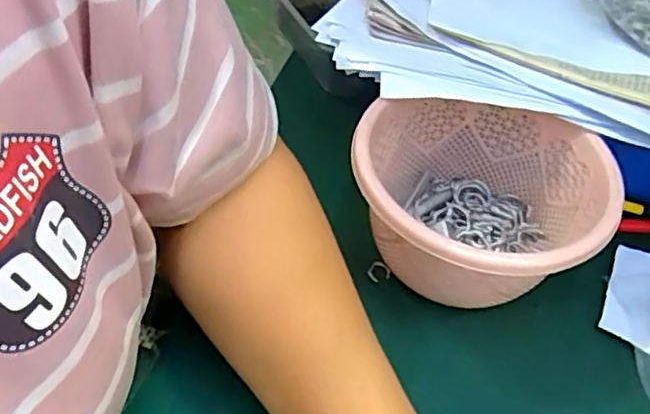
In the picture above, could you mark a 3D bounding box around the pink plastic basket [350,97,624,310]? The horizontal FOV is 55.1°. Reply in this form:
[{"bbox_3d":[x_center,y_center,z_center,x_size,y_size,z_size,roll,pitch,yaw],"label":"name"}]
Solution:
[{"bbox_3d":[0.089,0.000,0.384,0.139,0.088,0.143,2,48,-2],"label":"pink plastic basket"}]

